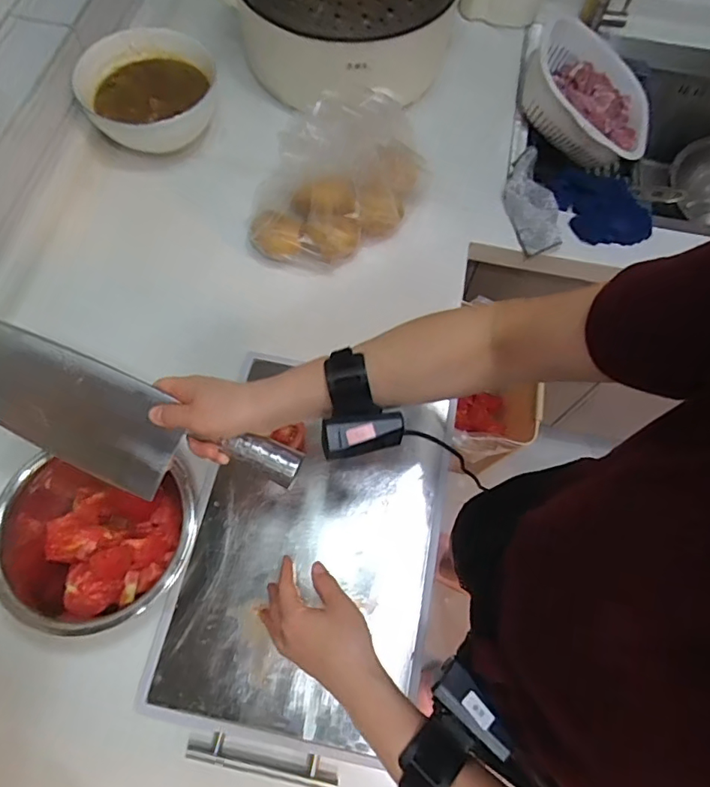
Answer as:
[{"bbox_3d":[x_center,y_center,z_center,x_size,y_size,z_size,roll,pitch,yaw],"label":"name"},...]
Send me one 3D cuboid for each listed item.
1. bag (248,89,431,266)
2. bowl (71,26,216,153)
[{"bbox_3d":[-0.017,-0.277,0.689,0.252,0.188,0.115,-7,66,-6],"label":"bag"},{"bbox_3d":[-0.309,-0.452,0.784,0.183,0.075,0.188,-1,66,-3],"label":"bowl"}]

